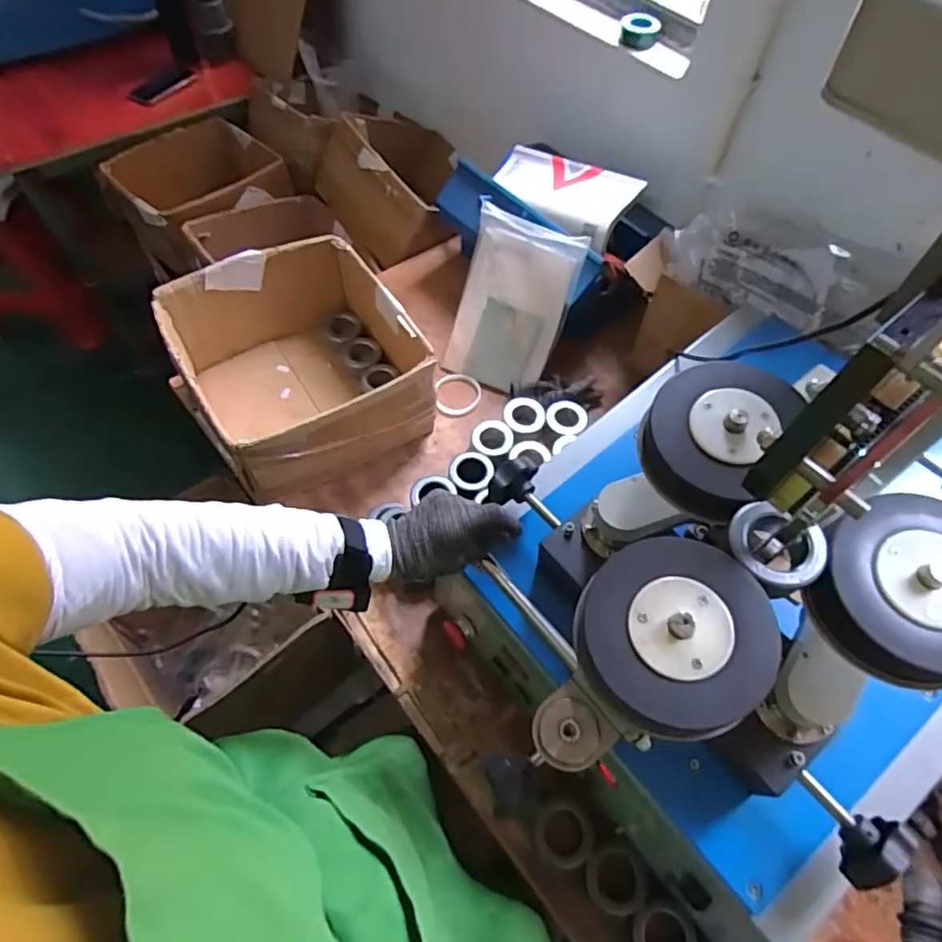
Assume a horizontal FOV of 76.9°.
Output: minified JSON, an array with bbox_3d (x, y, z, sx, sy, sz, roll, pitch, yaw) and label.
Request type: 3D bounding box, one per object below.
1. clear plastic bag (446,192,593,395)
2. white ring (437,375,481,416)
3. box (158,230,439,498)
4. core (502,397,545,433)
[{"bbox_3d":[0.067,-0.281,1.024,0.184,0.279,0.018,25,24,14],"label":"clear plastic bag"},{"bbox_3d":[-0.022,-0.137,1.060,0.082,0.012,0.091,-2,59,-3],"label":"white ring"},{"bbox_3d":[-0.267,-0.165,0.950,0.321,0.194,0.336,-28,63,-18],"label":"box"},{"bbox_3d":[0.092,-0.097,1.021,0.071,0.035,0.069,1,59,-1],"label":"core"}]

